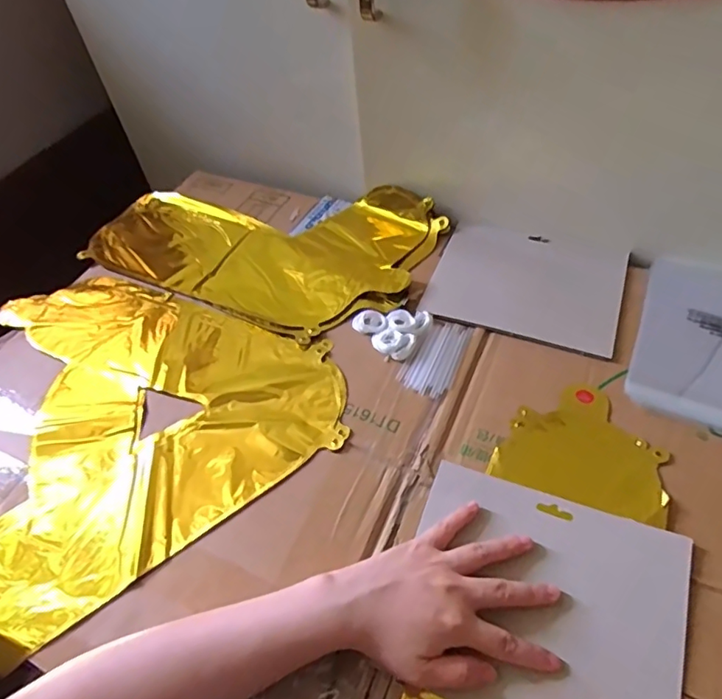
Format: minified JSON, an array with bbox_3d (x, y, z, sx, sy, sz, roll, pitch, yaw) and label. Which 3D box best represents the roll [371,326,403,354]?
[{"bbox_3d":[0.026,-0.009,0.538,0.028,0.006,0.027,-3,51,4],"label":"roll"}]

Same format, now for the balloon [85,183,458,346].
[{"bbox_3d":[-0.125,-0.137,0.664,0.395,0.026,0.236,20,56,21],"label":"balloon"}]

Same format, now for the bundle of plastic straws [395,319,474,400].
[{"bbox_3d":[0.076,0.007,0.532,0.049,0.006,0.094,24,58,23],"label":"bundle of plastic straws"}]

